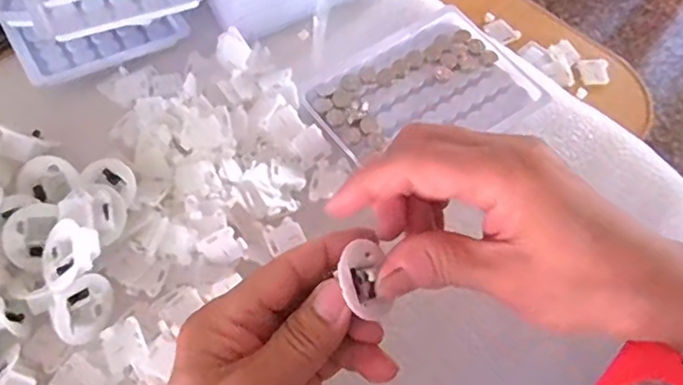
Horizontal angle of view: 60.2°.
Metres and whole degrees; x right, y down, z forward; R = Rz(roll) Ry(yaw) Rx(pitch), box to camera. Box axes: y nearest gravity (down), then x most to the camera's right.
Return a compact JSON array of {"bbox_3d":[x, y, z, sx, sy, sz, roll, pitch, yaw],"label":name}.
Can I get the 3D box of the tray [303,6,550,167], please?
[{"bbox_3d":[0.050,-0.060,0.361,0.127,0.008,0.089,-31,69,-18],"label":"tray"}]

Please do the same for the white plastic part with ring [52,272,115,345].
[{"bbox_3d":[-0.122,0.055,0.280,0.029,0.020,0.021,-38,71,-20],"label":"white plastic part with ring"}]

